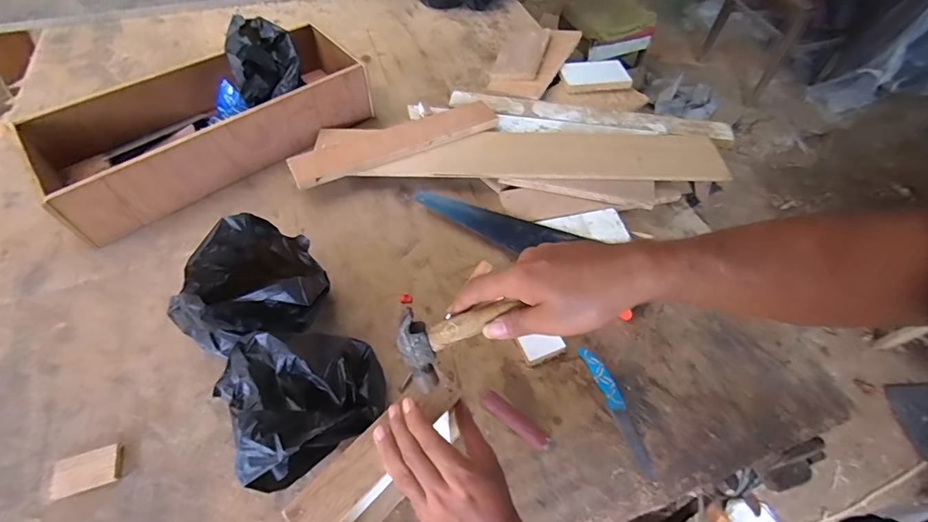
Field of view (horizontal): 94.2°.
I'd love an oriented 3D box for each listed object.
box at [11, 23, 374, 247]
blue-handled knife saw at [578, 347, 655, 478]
[{"bbox_3d":[-0.466,-0.262,0.812,0.554,0.112,0.240,-38,61,-25],"label":"box"},{"bbox_3d":[0.211,0.198,0.591,0.026,0.008,0.177,-16,58,-13],"label":"blue-handled knife saw"}]

